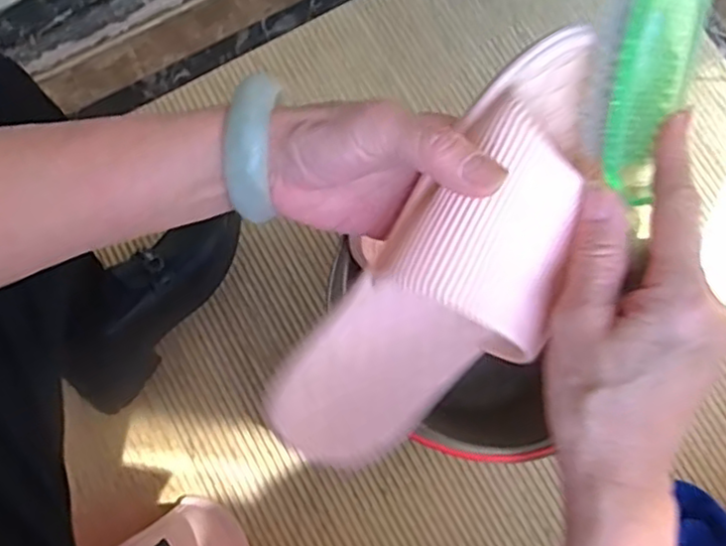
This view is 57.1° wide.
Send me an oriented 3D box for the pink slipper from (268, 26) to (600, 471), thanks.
[{"bbox_3d":[0.048,0.008,0.322,0.107,0.070,0.263,21,115,-24],"label":"pink slipper"}]

